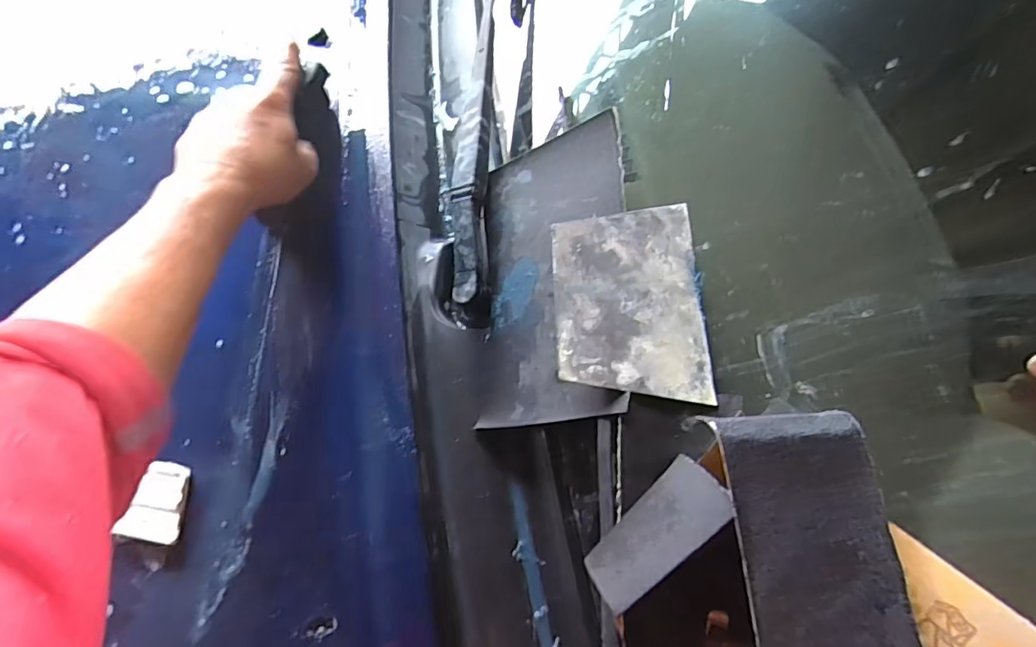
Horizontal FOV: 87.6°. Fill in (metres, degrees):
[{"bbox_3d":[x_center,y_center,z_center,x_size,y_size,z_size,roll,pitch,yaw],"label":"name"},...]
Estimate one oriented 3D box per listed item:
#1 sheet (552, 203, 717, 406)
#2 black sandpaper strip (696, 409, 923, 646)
[{"bbox_3d":[0.075,-0.018,0.366,0.097,0.005,0.138,0,66,-1],"label":"sheet"},{"bbox_3d":[0.149,0.165,0.246,0.083,0.012,0.242,-3,75,-10],"label":"black sandpaper strip"}]

